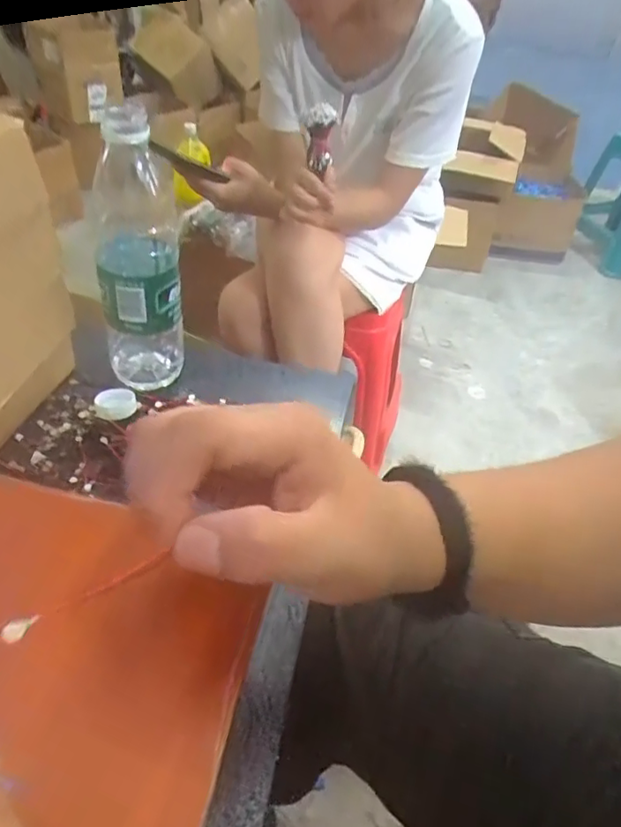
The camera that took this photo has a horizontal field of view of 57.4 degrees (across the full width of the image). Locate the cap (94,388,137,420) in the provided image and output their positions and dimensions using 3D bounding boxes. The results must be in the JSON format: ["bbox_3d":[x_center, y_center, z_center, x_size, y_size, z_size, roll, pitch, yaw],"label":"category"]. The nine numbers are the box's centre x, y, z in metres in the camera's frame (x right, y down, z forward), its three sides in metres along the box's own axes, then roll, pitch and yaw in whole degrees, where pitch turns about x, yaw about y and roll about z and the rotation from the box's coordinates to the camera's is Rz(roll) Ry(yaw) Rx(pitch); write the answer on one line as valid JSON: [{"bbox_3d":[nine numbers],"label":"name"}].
[{"bbox_3d":[-0.163,-0.008,0.474,0.031,0.010,0.036,3,44,-3],"label":"cap"}]

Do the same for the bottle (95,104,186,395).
[{"bbox_3d":[-0.139,-0.121,0.456,0.068,0.217,0.064,-12,47,-18],"label":"bottle"}]

